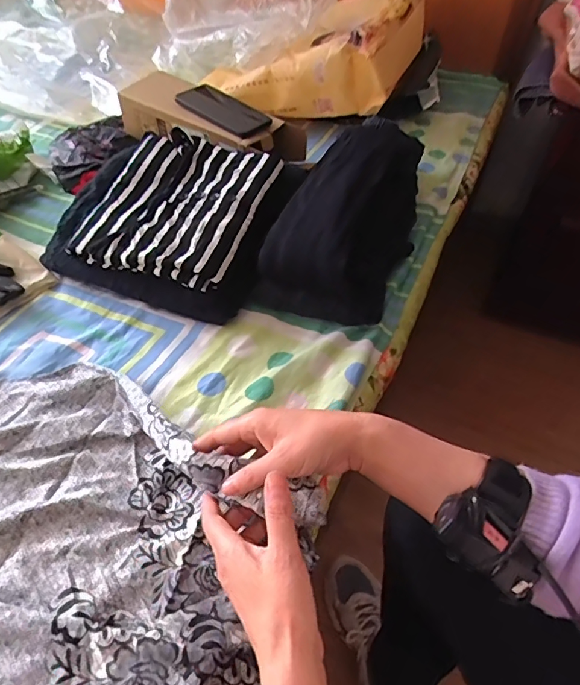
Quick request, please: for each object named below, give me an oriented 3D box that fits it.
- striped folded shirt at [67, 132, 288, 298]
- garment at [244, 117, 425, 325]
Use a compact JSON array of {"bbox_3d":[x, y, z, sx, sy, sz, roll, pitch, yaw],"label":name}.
[{"bbox_3d":[-0.153,-0.192,0.647,0.226,0.046,0.257,15,52,12],"label":"striped folded shirt"},{"bbox_3d":[0.099,-0.190,0.657,0.154,0.126,0.354,21,53,16],"label":"garment"}]

